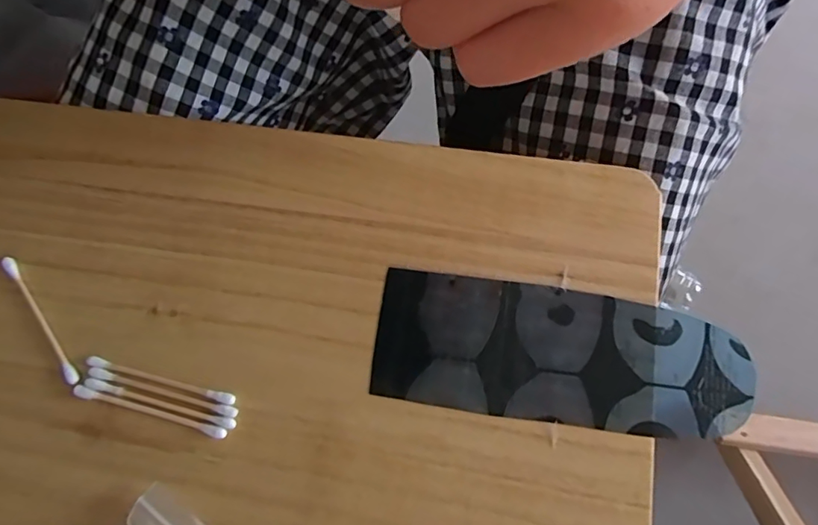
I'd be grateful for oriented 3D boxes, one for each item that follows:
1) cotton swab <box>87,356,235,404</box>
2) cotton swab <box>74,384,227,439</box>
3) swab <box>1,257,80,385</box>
[{"bbox_3d":[-0.114,0.053,0.225,0.070,0.004,0.004,14,79,4],"label":"cotton swab"},{"bbox_3d":[-0.117,0.068,0.222,0.072,0.004,0.005,15,79,4],"label":"cotton swab"},{"bbox_3d":[-0.174,0.027,0.233,0.007,0.005,0.072,-35,80,-6],"label":"swab"}]

